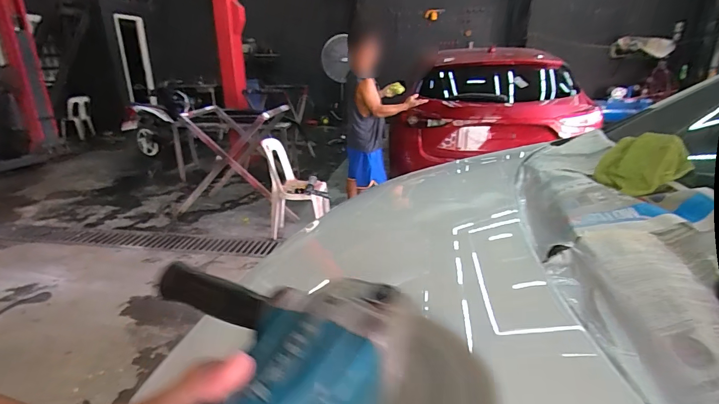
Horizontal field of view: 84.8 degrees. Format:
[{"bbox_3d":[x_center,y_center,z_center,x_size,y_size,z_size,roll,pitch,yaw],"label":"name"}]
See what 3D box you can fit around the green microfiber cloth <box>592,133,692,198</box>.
[{"bbox_3d":[0.469,-0.068,0.656,0.127,0.036,0.115,-38,30,3],"label":"green microfiber cloth"}]

